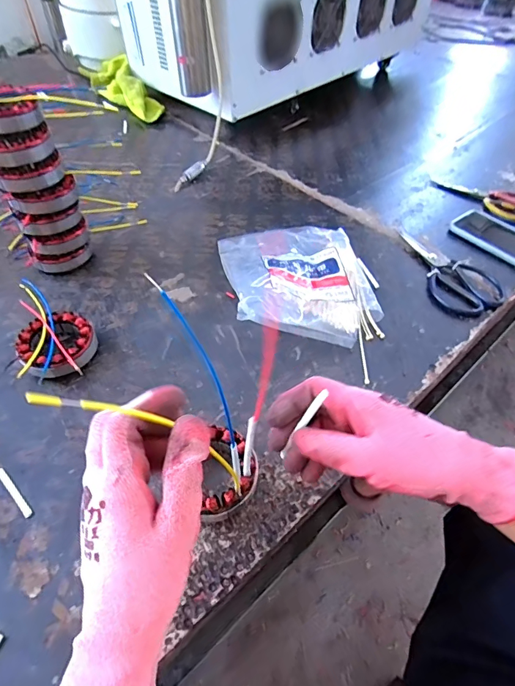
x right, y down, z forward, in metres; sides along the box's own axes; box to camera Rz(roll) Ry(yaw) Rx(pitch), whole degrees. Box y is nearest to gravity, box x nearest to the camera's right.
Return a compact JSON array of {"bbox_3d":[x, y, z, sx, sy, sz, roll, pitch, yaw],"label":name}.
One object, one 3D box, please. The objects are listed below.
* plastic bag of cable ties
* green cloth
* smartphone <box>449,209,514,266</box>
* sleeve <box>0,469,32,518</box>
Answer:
[{"bbox_3d":[0.062,-0.091,0.551,0.202,0.065,0.291,-7,51,-6],"label":"plastic bag of cable ties"},{"bbox_3d":[-0.344,-0.639,0.999,0.095,0.072,0.336,-28,56,-22],"label":"green cloth"},{"bbox_3d":[0.403,-0.166,0.649,0.095,0.014,0.169,-27,56,-21],"label":"smartphone"},{"bbox_3d":[-0.235,0.143,0.387,0.062,0.004,0.007,37,59,26],"label":"sleeve"}]

